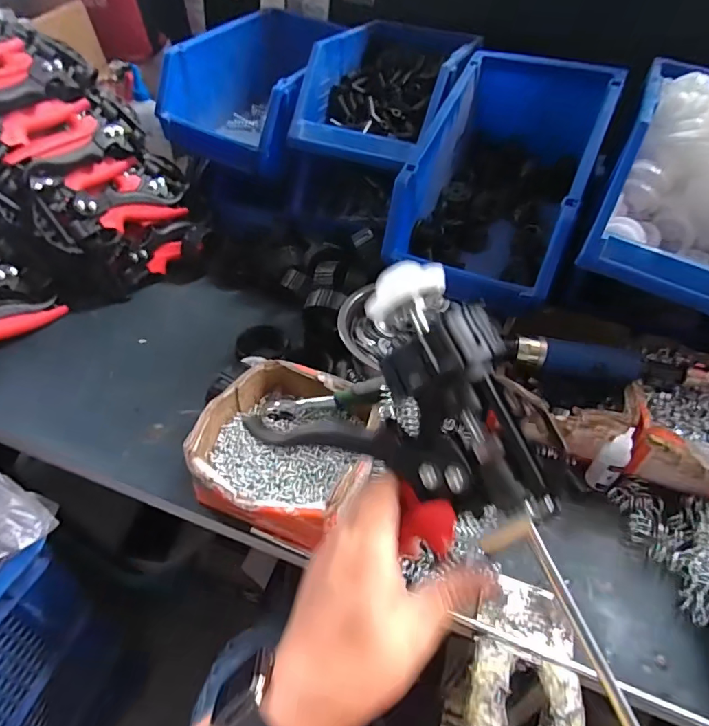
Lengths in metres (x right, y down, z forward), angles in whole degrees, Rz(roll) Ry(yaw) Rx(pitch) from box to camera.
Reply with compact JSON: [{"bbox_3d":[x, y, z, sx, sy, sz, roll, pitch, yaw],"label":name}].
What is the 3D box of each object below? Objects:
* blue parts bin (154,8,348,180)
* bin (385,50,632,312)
[{"bbox_3d":[-0.131,-0.475,0.804,0.221,0.147,0.388,18,45,15],"label":"blue parts bin"},{"bbox_3d":[0.199,-0.250,0.614,0.198,0.189,0.344,20,45,17],"label":"bin"}]

